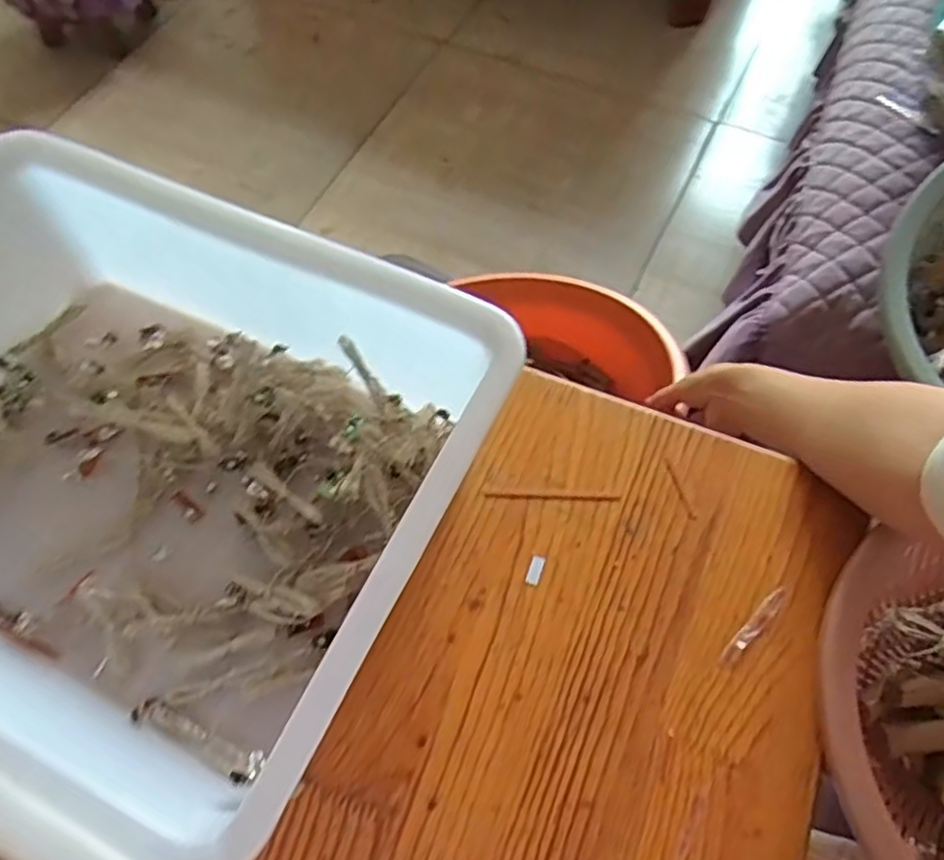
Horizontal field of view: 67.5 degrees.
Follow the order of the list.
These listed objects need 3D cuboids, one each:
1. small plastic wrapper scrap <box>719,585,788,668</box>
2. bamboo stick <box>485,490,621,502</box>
[{"bbox_3d":[0.163,0.111,0.404,0.059,0.004,0.010,-41,67,-20],"label":"small plastic wrapper scrap"},{"bbox_3d":[0.051,0.041,0.447,0.084,0.004,0.004,2,60,2],"label":"bamboo stick"}]

